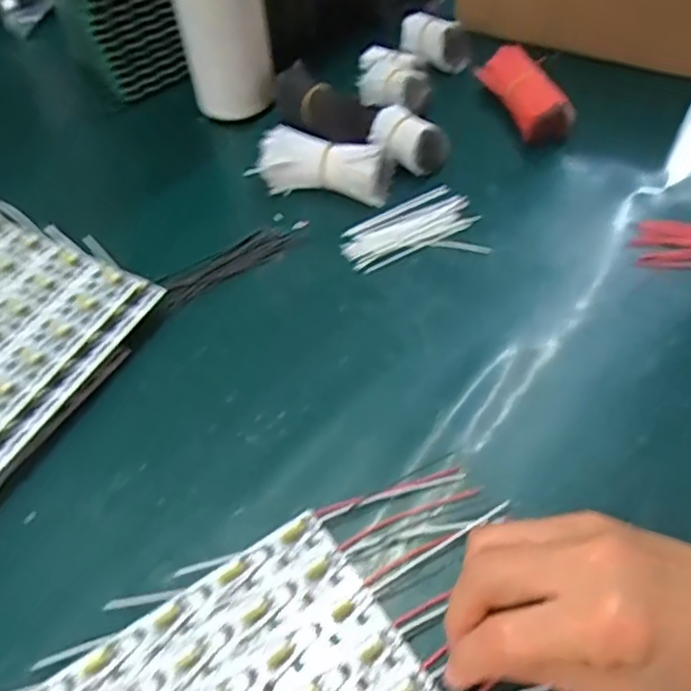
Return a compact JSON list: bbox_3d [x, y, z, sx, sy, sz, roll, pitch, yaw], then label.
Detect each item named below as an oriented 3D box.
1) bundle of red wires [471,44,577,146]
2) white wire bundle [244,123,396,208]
[{"bbox_3d":[0.140,-0.195,0.513,0.037,0.027,0.082,-20,54,-11],"label":"bundle of red wires"},{"bbox_3d":[-0.015,-0.131,0.489,0.096,0.031,0.037,11,55,12],"label":"white wire bundle"}]

